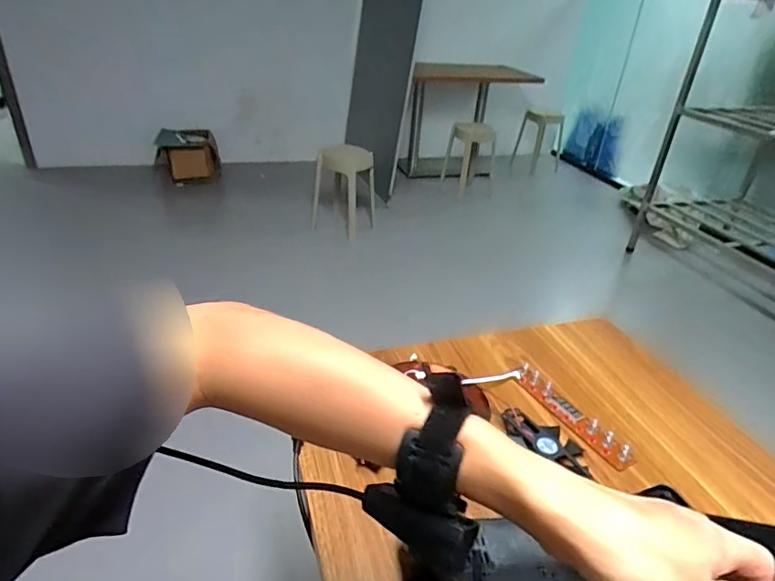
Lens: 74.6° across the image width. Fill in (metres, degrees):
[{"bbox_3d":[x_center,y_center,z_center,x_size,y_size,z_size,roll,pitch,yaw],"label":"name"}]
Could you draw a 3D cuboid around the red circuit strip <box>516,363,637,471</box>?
[{"bbox_3d":[0.256,0.173,0.718,0.030,0.022,0.204,-15,36,-28],"label":"red circuit strip"}]

